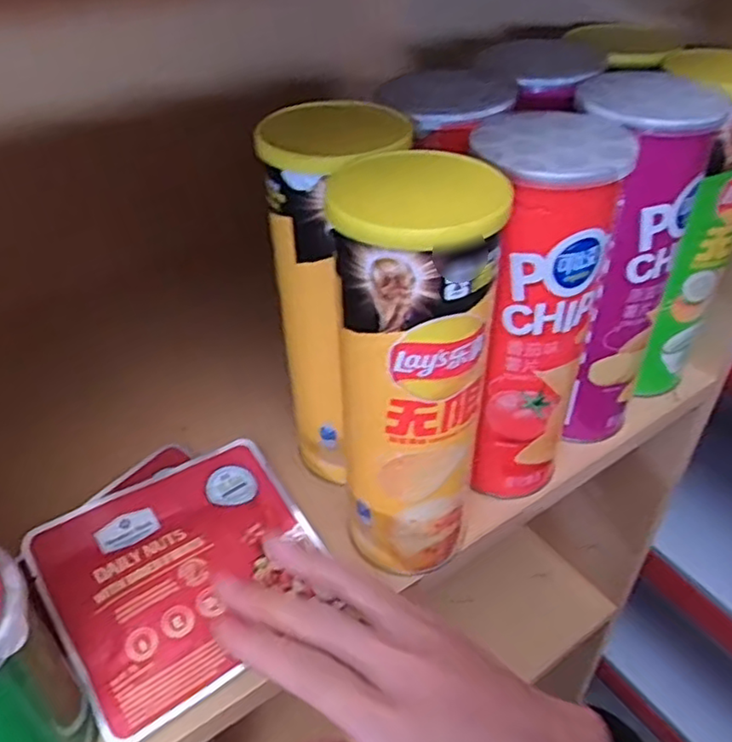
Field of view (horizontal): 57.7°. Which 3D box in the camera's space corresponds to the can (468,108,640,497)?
[{"bbox_3d":[0.087,-0.026,0.354,0.064,0.197,0.069,16,43,19],"label":"can"}]

